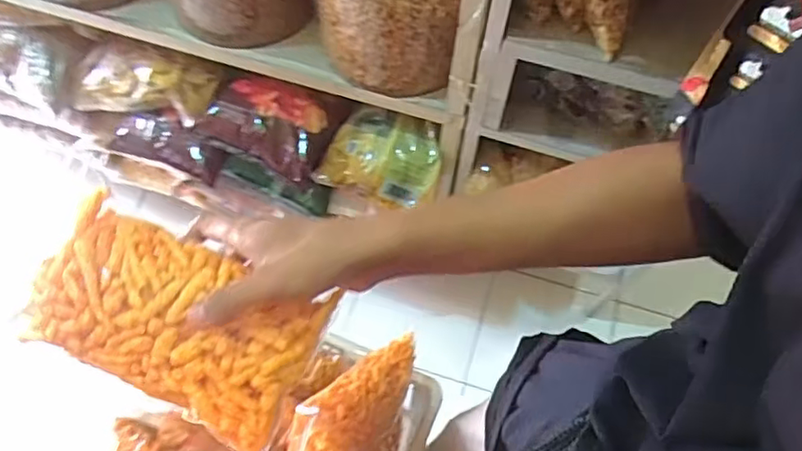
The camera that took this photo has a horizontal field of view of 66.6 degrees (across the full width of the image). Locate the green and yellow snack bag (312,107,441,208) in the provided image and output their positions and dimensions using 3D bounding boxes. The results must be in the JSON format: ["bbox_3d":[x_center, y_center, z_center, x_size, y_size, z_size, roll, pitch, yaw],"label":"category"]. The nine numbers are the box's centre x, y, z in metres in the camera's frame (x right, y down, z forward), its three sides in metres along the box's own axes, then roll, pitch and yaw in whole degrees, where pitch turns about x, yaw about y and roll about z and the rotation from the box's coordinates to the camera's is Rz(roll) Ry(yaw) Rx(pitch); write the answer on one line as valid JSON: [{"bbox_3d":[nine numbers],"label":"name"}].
[{"bbox_3d":[-0.028,-0.116,1.045,0.187,0.065,0.142,17,90,4],"label":"green and yellow snack bag"}]

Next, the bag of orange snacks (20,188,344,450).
[{"bbox_3d":[-0.148,0.070,0.402,0.175,0.029,0.116,25,83,-11],"label":"bag of orange snacks"}]

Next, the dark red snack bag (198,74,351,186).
[{"bbox_3d":[-0.215,-0.192,1.034,0.212,0.060,0.173,26,94,9],"label":"dark red snack bag"}]

